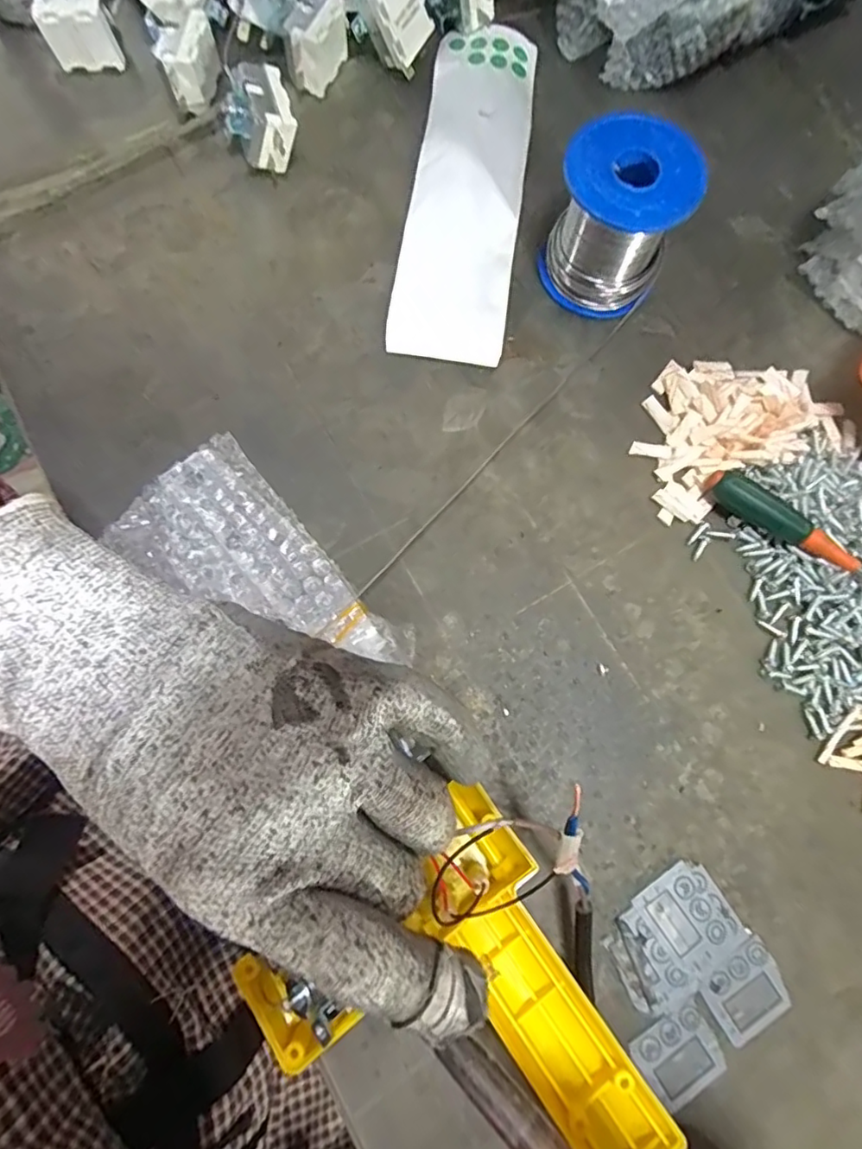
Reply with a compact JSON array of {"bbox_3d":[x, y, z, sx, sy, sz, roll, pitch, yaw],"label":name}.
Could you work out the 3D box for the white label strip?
[{"bbox_3d":[0.021,-0.217,0.313,0.060,0.006,0.211,9,79,-3],"label":"white label strip"}]

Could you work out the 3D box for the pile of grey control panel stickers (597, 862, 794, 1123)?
[{"bbox_3d":[0.107,0.170,0.235,0.070,0.006,0.068,-36,81,-8],"label":"pile of grey control panel stickers"}]

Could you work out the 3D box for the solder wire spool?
[{"bbox_3d":[0.092,-0.177,0.281,0.060,0.058,0.060,15,78,2],"label":"solder wire spool"}]

